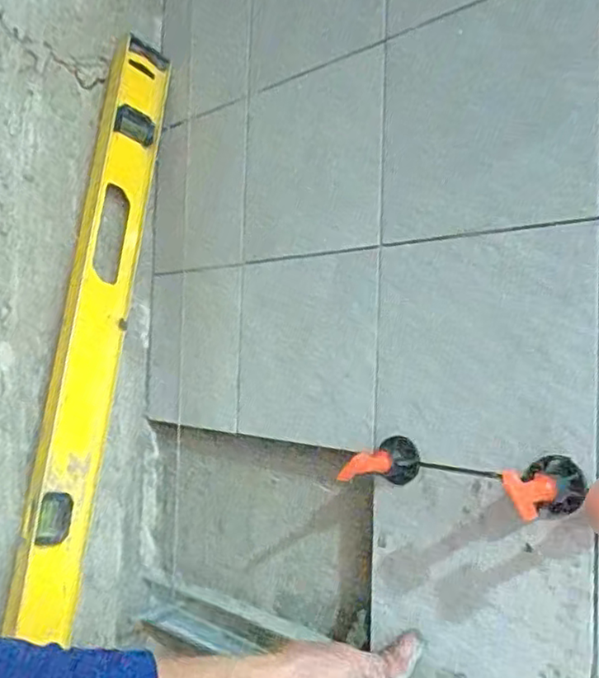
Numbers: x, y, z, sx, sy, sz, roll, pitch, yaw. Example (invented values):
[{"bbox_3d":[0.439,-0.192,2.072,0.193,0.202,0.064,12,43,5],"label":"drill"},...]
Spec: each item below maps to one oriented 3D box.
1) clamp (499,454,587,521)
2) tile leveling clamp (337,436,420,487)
[{"bbox_3d":[0.129,0.081,0.326,0.030,0.032,0.057,1,-1,35],"label":"clamp"},{"bbox_3d":[0.054,0.082,0.403,0.030,0.030,0.052,0,-2,39],"label":"tile leveling clamp"}]

